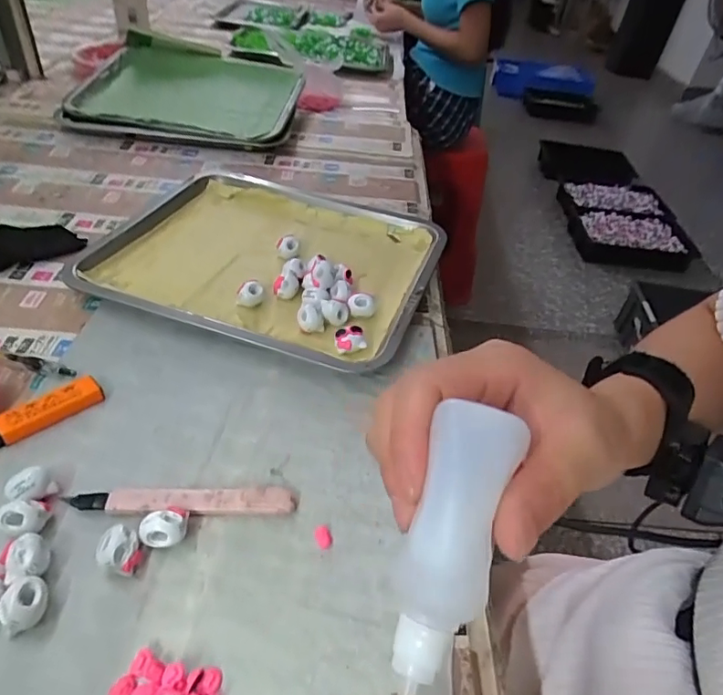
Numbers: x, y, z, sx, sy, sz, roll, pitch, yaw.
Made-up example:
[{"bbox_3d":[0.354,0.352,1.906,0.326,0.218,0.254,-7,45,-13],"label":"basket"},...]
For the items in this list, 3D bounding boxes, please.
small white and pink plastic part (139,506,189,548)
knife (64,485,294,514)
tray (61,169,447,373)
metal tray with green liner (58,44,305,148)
[{"bbox_3d":[-0.116,0.104,0.313,0.026,0.018,0.026,3,41,-4],"label":"small white and pink plastic part"},{"bbox_3d":[-0.111,0.096,0.331,0.135,0.011,0.021,0,42,-8],"label":"knife"},{"bbox_3d":[-0.092,-0.097,0.533,0.317,0.029,0.274,16,42,10],"label":"tray"},{"bbox_3d":[-0.250,-0.377,0.784,0.298,0.038,0.258,5,47,-2],"label":"metal tray with green liner"}]

